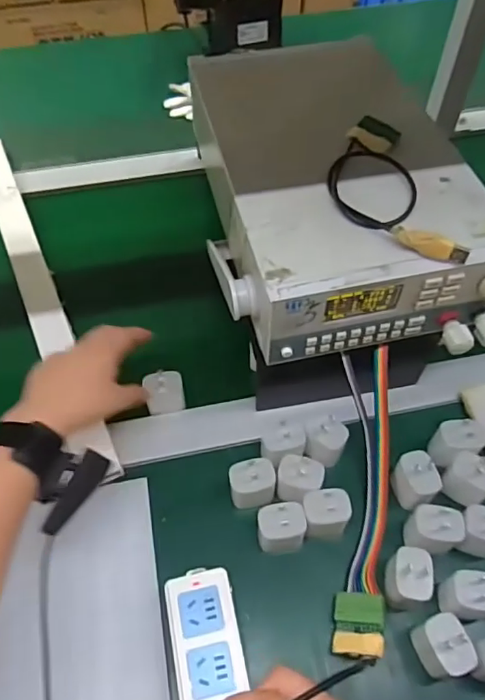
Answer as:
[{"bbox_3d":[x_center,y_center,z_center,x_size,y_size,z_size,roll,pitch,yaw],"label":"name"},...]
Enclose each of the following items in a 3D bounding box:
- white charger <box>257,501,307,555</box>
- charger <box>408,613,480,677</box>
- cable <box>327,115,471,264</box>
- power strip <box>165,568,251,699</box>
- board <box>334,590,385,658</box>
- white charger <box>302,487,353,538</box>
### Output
[{"bbox_3d":[0.035,0.158,0.468,0.042,0.055,0.031,-4,56,-3],"label":"white charger"},{"bbox_3d":[0.158,0.235,0.417,0.027,0.062,0.041,-18,58,-12],"label":"charger"},{"bbox_3d":[0.117,-0.140,0.446,0.079,0.017,0.184,-7,56,-5],"label":"cable"},{"bbox_3d":[-0.019,0.272,0.400,0.054,0.027,0.191,-9,56,-7],"label":"power strip"},{"bbox_3d":[0.095,0.225,0.433,0.042,0.008,0.048,-12,47,28],"label":"board"},{"bbox_3d":[0.074,0.146,0.472,0.040,0.052,0.031,-7,56,-5],"label":"white charger"}]

